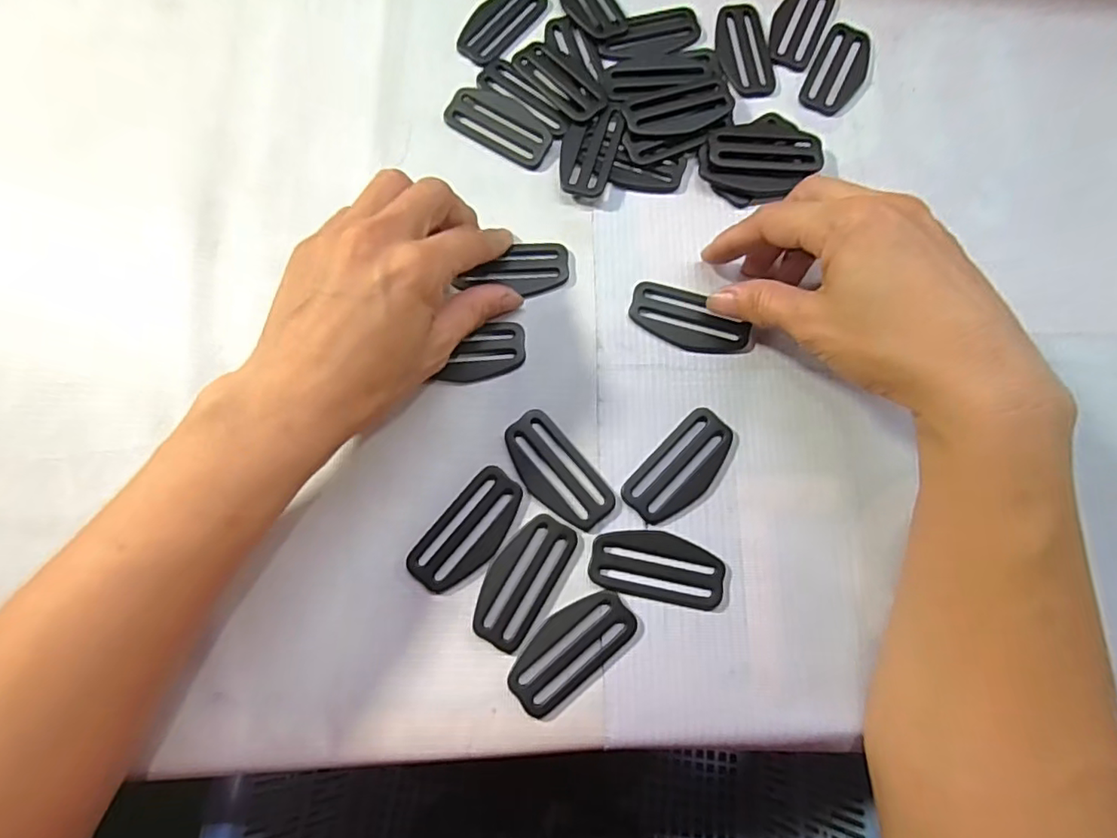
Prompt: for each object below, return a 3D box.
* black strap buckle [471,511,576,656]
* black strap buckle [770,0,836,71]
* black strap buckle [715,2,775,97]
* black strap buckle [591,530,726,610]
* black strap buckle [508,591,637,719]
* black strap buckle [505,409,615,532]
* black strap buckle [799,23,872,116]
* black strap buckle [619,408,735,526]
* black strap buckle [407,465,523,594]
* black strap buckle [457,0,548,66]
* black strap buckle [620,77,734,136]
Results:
[{"bbox_3d":[-0.016,0.070,0.249,0.029,0.004,0.059,29,78,6],"label":"black strap buckle"},{"bbox_3d":[0.138,-0.226,0.320,0.028,0.004,0.061,24,77,5],"label":"black strap buckle"},{"bbox_3d":[0.104,-0.208,0.317,0.028,0.004,0.060,-8,76,-2],"label":"black strap buckle"},{"bbox_3d":[0.044,0.066,0.252,0.059,0.004,0.029,12,76,2],"label":"black strap buckle"},{"bbox_3d":[0.005,0.098,0.243,0.059,0.004,0.028,-39,80,-9],"label":"black strap buckle"},{"bbox_3d":[-0.001,0.024,0.261,0.029,0.004,0.059,-40,80,-9],"label":"black strap buckle"},{"bbox_3d":[0.157,-0.195,0.316,0.029,0.004,0.062,24,77,5],"label":"black strap buckle"},{"bbox_3d":[0.058,0.022,0.262,0.029,0.004,0.060,43,80,9],"label":"black strap buckle"},{"bbox_3d":[-0.040,0.050,0.254,0.031,0.004,0.060,35,78,8],"label":"black strap buckle"},{"bbox_3d":[-0.033,-0.226,0.321,0.031,0.004,0.061,39,79,8],"label":"black strap buckle"},{"bbox_3d":[0.064,-0.165,0.303,0.058,0.007,0.027,-17,77,-5],"label":"black strap buckle"}]

